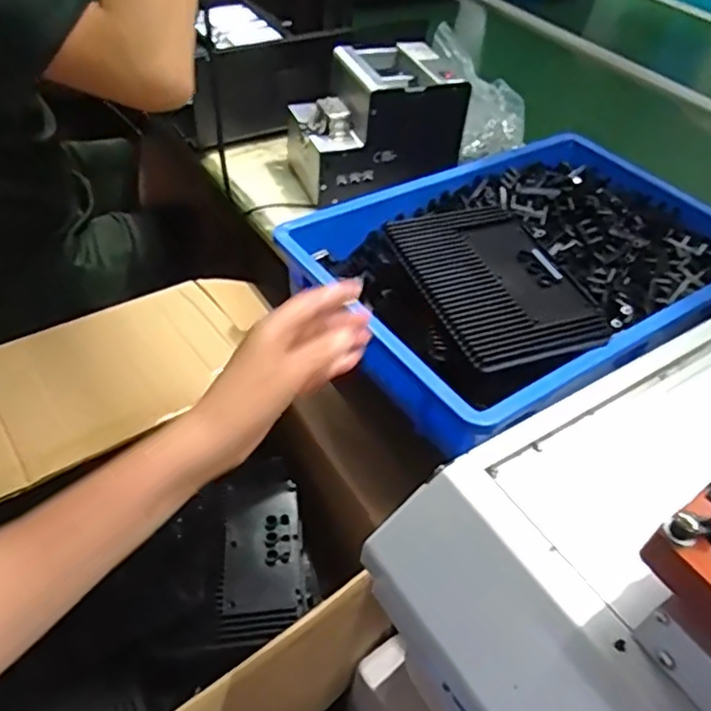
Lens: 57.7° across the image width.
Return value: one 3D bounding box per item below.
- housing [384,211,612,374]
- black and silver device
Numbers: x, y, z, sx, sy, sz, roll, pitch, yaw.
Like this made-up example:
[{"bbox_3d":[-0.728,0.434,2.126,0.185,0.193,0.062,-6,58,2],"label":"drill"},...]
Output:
[{"bbox_3d":[0.125,-0.065,0.560,0.137,0.017,0.182,-15,50,-21],"label":"housing"},{"bbox_3d":[0.022,-0.289,0.794,0.186,0.133,0.141,-8,48,-14],"label":"black and silver device"}]

